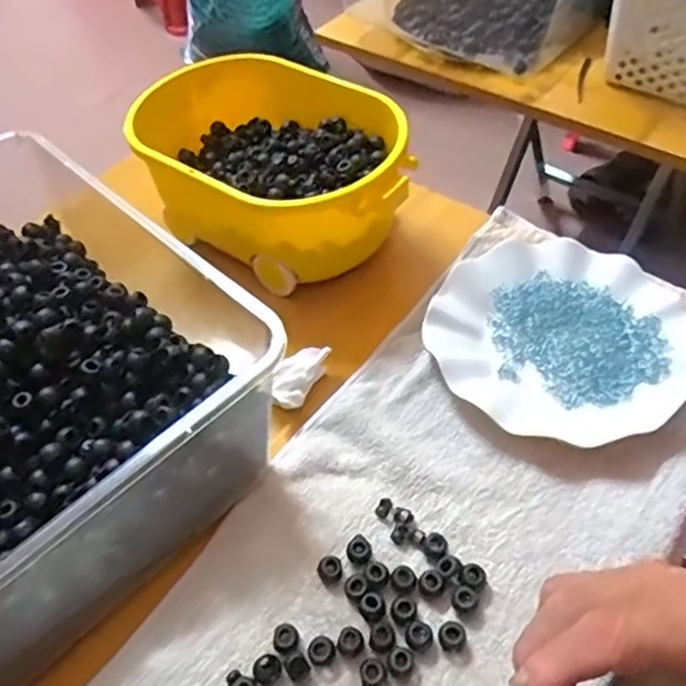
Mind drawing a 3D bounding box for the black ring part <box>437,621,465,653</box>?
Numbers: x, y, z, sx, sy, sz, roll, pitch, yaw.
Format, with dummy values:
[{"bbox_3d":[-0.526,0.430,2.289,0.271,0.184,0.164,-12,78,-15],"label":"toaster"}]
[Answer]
[{"bbox_3d":[0.061,0.164,0.361,0.015,0.007,0.015,-2,51,3],"label":"black ring part"}]

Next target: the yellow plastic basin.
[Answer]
[{"bbox_3d":[-0.059,-0.150,0.550,0.253,0.097,0.163,29,59,25],"label":"yellow plastic basin"}]

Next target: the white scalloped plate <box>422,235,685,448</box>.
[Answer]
[{"bbox_3d":[0.163,-0.008,0.483,0.182,0.024,0.181,-2,51,3],"label":"white scalloped plate"}]

